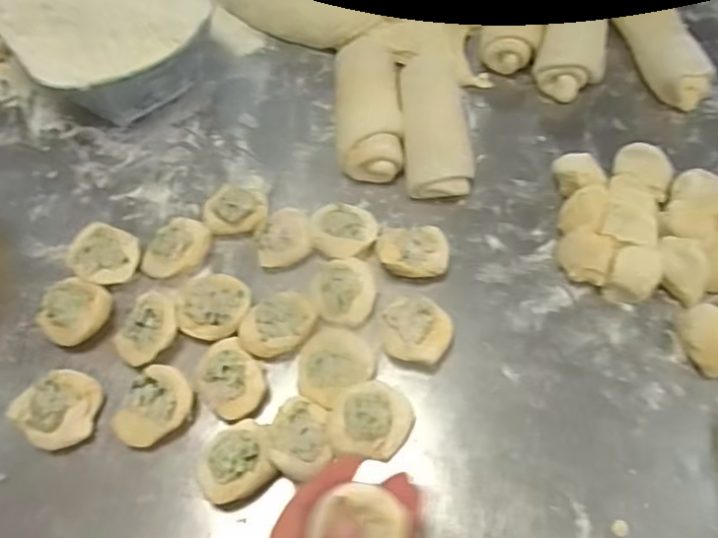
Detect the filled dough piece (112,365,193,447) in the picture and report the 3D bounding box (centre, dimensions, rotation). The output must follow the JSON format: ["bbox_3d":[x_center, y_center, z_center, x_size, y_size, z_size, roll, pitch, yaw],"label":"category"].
[{"bbox_3d":[-0.148,0.103,0.445,0.046,0.023,0.057,24,66,16],"label":"filled dough piece"}]

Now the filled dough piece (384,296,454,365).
[{"bbox_3d":[0.044,0.048,0.462,0.050,0.026,0.047,-2,61,3],"label":"filled dough piece"}]

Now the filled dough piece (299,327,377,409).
[{"bbox_3d":[-0.020,0.071,0.453,0.057,0.026,0.051,-35,65,-14],"label":"filled dough piece"}]

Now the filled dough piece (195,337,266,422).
[{"bbox_3d":[-0.095,0.082,0.451,0.044,0.024,0.058,-40,66,-17],"label":"filled dough piece"}]

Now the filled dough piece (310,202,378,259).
[{"bbox_3d":[-0.012,-0.030,0.514,0.054,0.026,0.052,-2,61,3],"label":"filled dough piece"}]

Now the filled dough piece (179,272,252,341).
[{"bbox_3d":[-0.114,0.033,0.484,0.054,0.026,0.051,13,63,10],"label":"filled dough piece"}]

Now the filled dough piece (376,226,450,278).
[{"bbox_3d":[0.044,-0.013,0.502,0.057,0.026,0.046,2,62,5],"label":"filled dough piece"}]

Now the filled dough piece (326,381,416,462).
[{"bbox_3d":[0.008,0.110,0.430,0.059,0.036,0.048,-31,64,-13],"label":"filled dough piece"}]

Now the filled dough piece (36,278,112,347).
[{"bbox_3d":[-0.227,0.035,0.489,0.046,0.031,0.052,33,68,20],"label":"filled dough piece"}]

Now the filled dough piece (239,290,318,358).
[{"bbox_3d":[-0.063,0.044,0.474,0.059,0.026,0.044,-37,65,-15],"label":"filled dough piece"}]

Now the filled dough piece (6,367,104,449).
[{"bbox_3d":[-0.218,0.104,0.448,0.051,0.030,0.056,35,69,20],"label":"filled dough piece"}]

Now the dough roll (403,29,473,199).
[{"bbox_3d":[0.071,-0.150,0.565,0.058,0.046,0.193,-2,61,3],"label":"dough roll"}]

